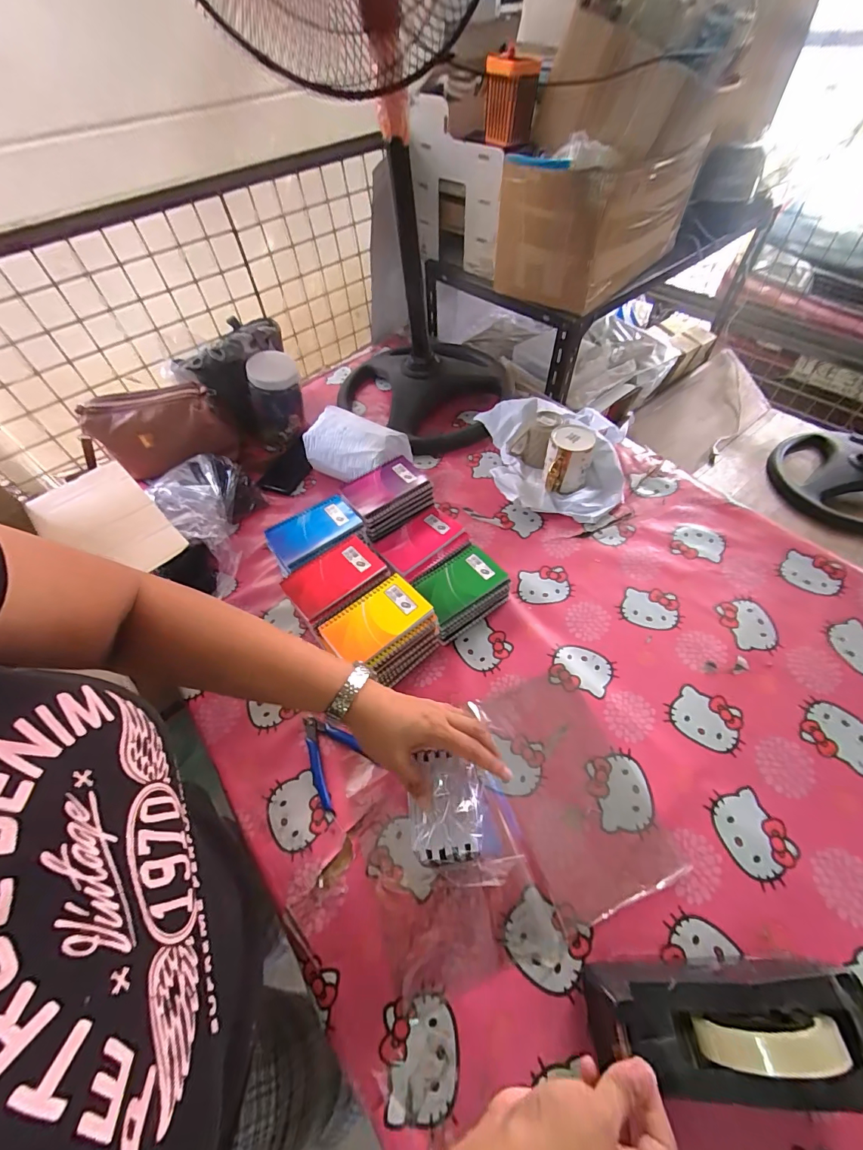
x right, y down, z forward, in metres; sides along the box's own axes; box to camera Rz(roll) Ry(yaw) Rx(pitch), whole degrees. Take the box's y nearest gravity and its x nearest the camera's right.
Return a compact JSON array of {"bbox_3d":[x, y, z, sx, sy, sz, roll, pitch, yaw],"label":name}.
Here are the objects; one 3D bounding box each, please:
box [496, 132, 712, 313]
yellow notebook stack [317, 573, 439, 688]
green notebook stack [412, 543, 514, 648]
[{"bbox_3d":[0.335,-0.753,0.895,0.400,0.210,0.244,-40,61,-22],"label":"box"},{"bbox_3d":[-0.068,0.085,0.595,0.129,0.089,0.099,-40,60,-22],"label":"yellow notebook stack"},{"bbox_3d":[0.042,0.027,0.659,0.133,0.050,0.103,-31,58,-17],"label":"green notebook stack"}]

